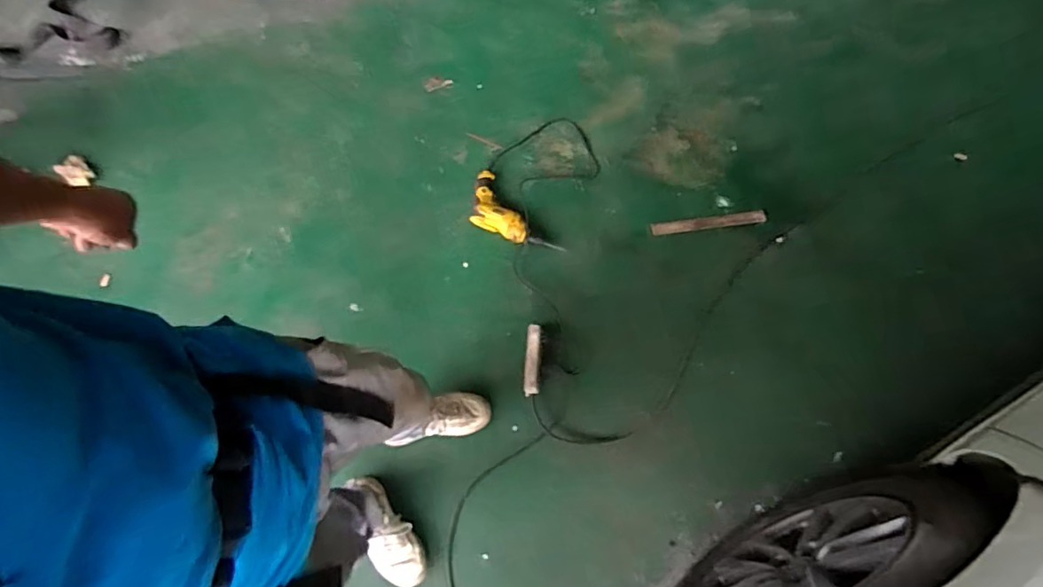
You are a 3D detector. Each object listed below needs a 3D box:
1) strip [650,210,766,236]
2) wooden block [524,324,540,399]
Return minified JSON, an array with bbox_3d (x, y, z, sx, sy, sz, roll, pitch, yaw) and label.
[{"bbox_3d":[0.547,-0.207,1.557,0.352,0.020,0.043,-10,69,-6],"label":"strip"},{"bbox_3d":[0.027,0.167,1.357,0.036,0.035,0.174,2,71,-1],"label":"wooden block"}]

